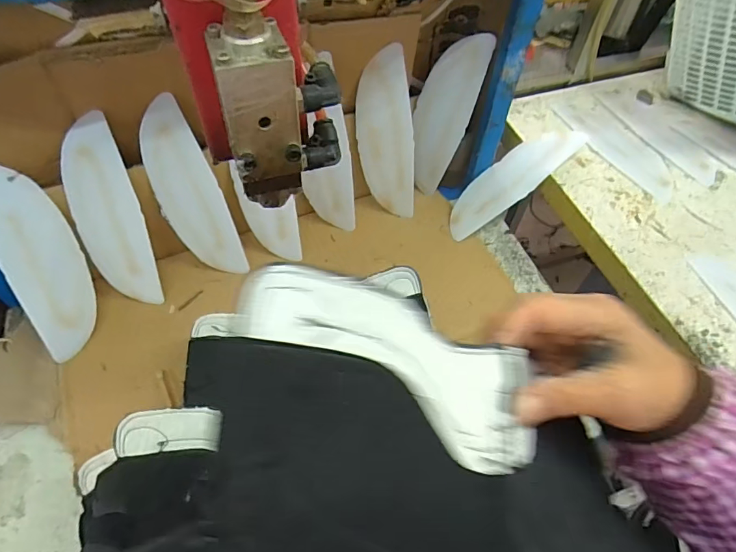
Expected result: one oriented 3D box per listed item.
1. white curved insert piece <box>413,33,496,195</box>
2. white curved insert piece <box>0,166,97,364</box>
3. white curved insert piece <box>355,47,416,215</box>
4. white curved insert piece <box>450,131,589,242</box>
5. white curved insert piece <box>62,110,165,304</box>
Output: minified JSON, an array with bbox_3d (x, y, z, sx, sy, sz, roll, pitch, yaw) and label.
[{"bbox_3d":[0.098,-0.214,0.618,0.070,0.211,0.015,33,39,19],"label":"white curved insert piece"},{"bbox_3d":[-0.356,-0.017,0.505,0.008,0.212,0.074,-2,21,44],"label":"white curved insert piece"},{"bbox_3d":[0.023,-0.178,0.601,0.071,0.213,0.009,1,32,13],"label":"white curved insert piece"},{"bbox_3d":[0.200,-0.139,0.648,0.223,0.022,0.073,-38,62,0],"label":"white curved insert piece"},{"bbox_3d":[-0.296,-0.067,0.527,0.070,0.212,0.010,-14,20,-11],"label":"white curved insert piece"}]

